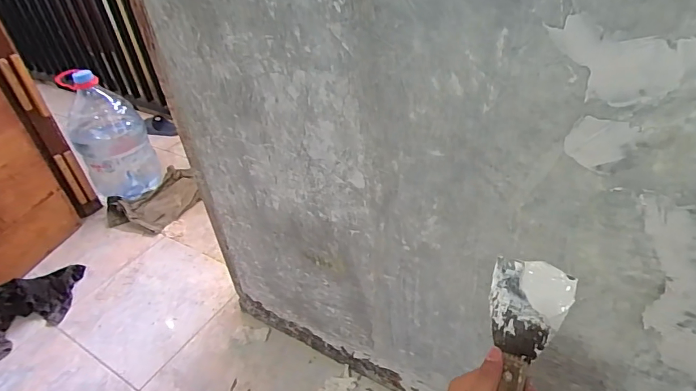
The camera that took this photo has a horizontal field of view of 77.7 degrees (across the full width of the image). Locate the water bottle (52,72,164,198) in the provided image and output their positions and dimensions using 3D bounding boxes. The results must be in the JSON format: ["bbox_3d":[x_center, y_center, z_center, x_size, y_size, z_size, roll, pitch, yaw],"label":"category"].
[{"bbox_3d":[-0.885,-0.227,1.606,0.236,0.453,0.270,-27,43,-25],"label":"water bottle"}]

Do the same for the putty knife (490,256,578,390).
[{"bbox_3d":[0.165,0.156,0.420,0.072,0.015,0.182,12,80,21],"label":"putty knife"}]

